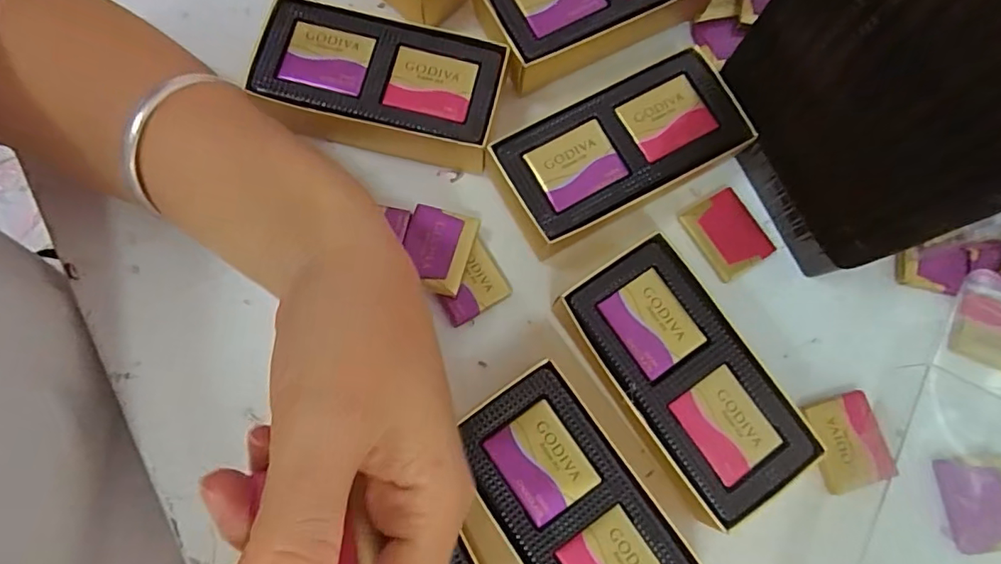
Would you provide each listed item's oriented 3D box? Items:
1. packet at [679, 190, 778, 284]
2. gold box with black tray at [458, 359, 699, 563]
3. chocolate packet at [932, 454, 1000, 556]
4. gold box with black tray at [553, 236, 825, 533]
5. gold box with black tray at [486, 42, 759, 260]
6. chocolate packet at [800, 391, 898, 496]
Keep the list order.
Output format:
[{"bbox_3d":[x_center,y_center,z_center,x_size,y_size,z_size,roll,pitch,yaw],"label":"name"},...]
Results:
[{"bbox_3d":[0.113,-0.024,0.267,0.032,0.006,0.040,-31,80,-8],"label":"packet"},{"bbox_3d":[0.031,0.095,0.222,0.054,0.032,0.113,-34,80,-9],"label":"gold box with black tray"},{"bbox_3d":[0.218,0.099,0.240,0.035,0.004,0.040,-7,77,-3],"label":"chocolate packet"},{"bbox_3d":[0.077,0.042,0.237,0.058,0.031,0.112,-32,80,-9],"label":"gold box with black tray"},{"bbox_3d":[0.056,-0.062,0.260,0.116,0.031,0.054,-26,79,-7],"label":"gold box with black tray"},{"bbox_3d":[0.158,0.073,0.243,0.029,0.009,0.040,-11,78,-4],"label":"chocolate packet"}]

